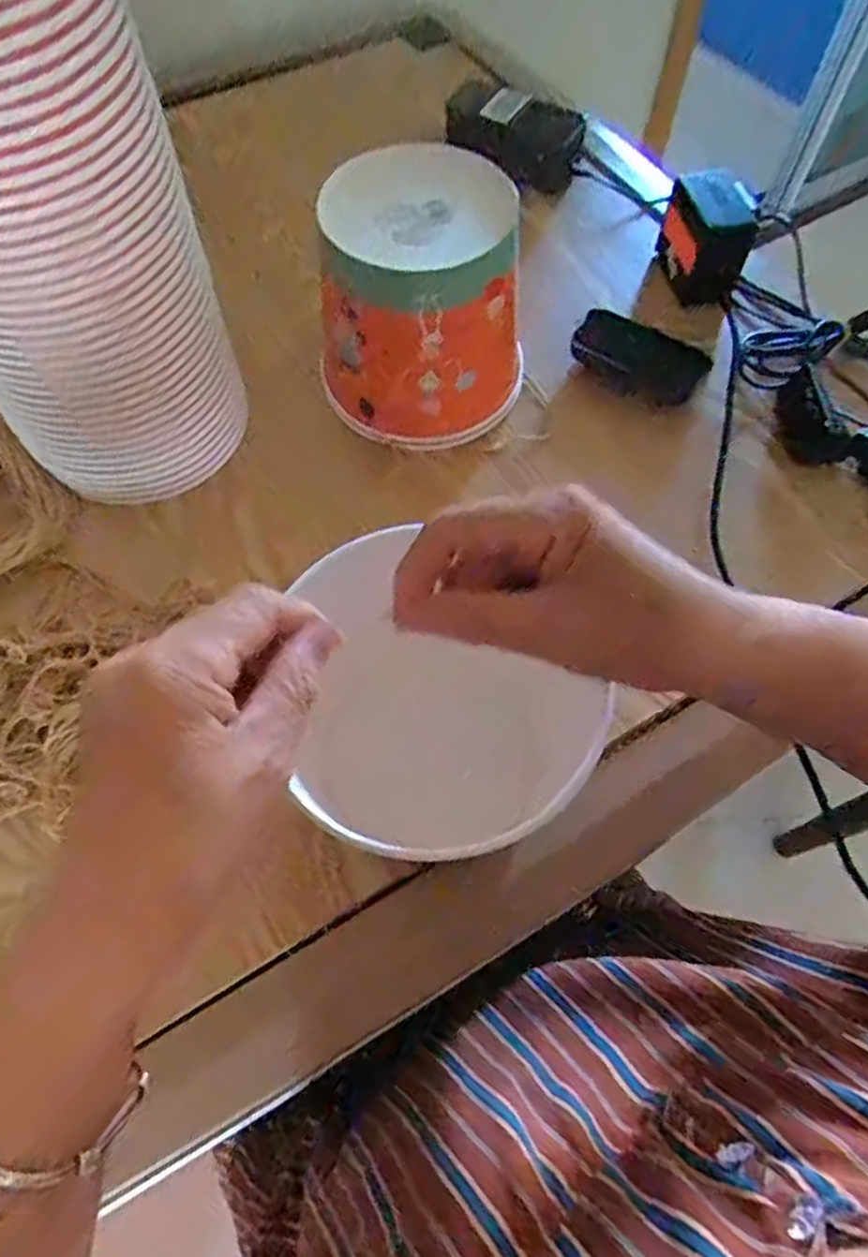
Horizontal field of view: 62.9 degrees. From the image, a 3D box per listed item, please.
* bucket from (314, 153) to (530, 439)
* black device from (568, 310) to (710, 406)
[{"bbox_3d":[-0.012,-0.230,0.499,0.136,0.132,0.136,1,63,-1],"label":"bucket"},{"bbox_3d":[0.165,-0.220,0.574,0.102,0.022,0.060,33,67,14],"label":"black device"}]

